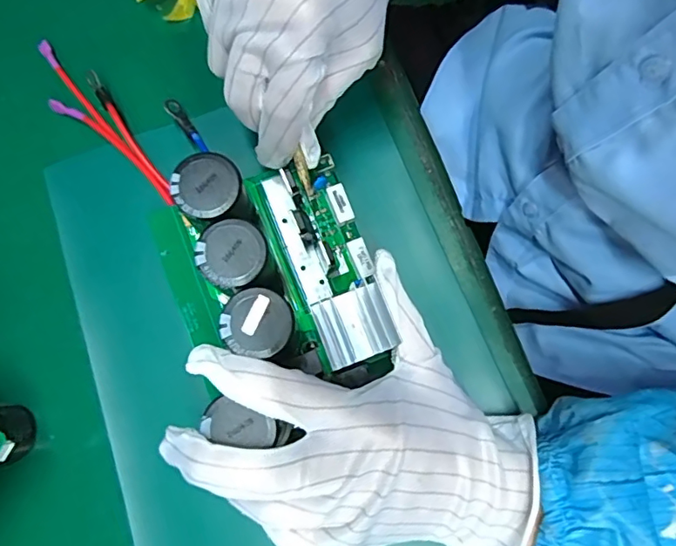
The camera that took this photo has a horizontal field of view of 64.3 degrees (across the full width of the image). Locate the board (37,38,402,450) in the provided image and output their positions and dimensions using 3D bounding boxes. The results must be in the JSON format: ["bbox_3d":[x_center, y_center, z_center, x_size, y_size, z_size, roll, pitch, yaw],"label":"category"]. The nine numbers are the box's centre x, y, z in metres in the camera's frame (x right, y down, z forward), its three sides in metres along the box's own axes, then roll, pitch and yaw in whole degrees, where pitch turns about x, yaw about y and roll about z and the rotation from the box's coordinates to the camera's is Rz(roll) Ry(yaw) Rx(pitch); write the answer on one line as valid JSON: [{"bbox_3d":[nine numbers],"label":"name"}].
[{"bbox_3d":[-0.033,0.006,0.277,0.105,0.057,0.136,-21,79,-5],"label":"board"}]

